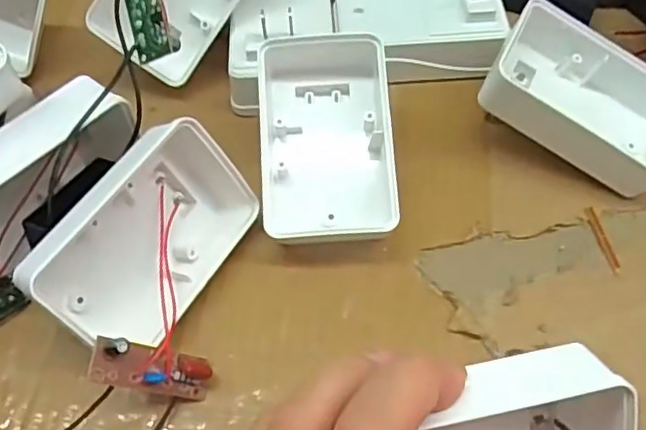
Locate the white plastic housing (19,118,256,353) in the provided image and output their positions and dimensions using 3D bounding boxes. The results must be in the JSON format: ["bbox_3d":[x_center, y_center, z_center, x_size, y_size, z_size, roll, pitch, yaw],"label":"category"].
[{"bbox_3d":[-0.070,0.010,0.249,0.030,0.056,0.087,-5,44,47],"label":"white plastic housing"}]

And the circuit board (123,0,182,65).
[{"bbox_3d":[-0.069,-0.084,0.250,0.021,0.006,0.043,-11,93,-4],"label":"circuit board"}]

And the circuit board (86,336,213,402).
[{"bbox_3d":[-0.060,0.055,0.226,0.044,0.014,0.015,22,52,-29],"label":"circuit board"}]

